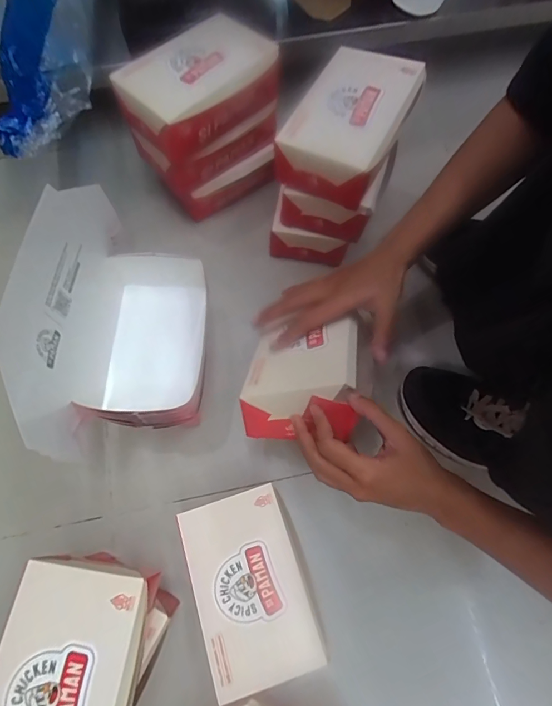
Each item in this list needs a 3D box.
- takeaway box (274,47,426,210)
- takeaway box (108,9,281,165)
[{"bbox_3d":[0.087,-0.269,0.482,0.113,0.064,0.177,30,73,10],"label":"takeaway box"},{"bbox_3d":[-0.094,-0.327,0.503,0.184,0.068,0.105,-40,75,-13],"label":"takeaway box"}]

